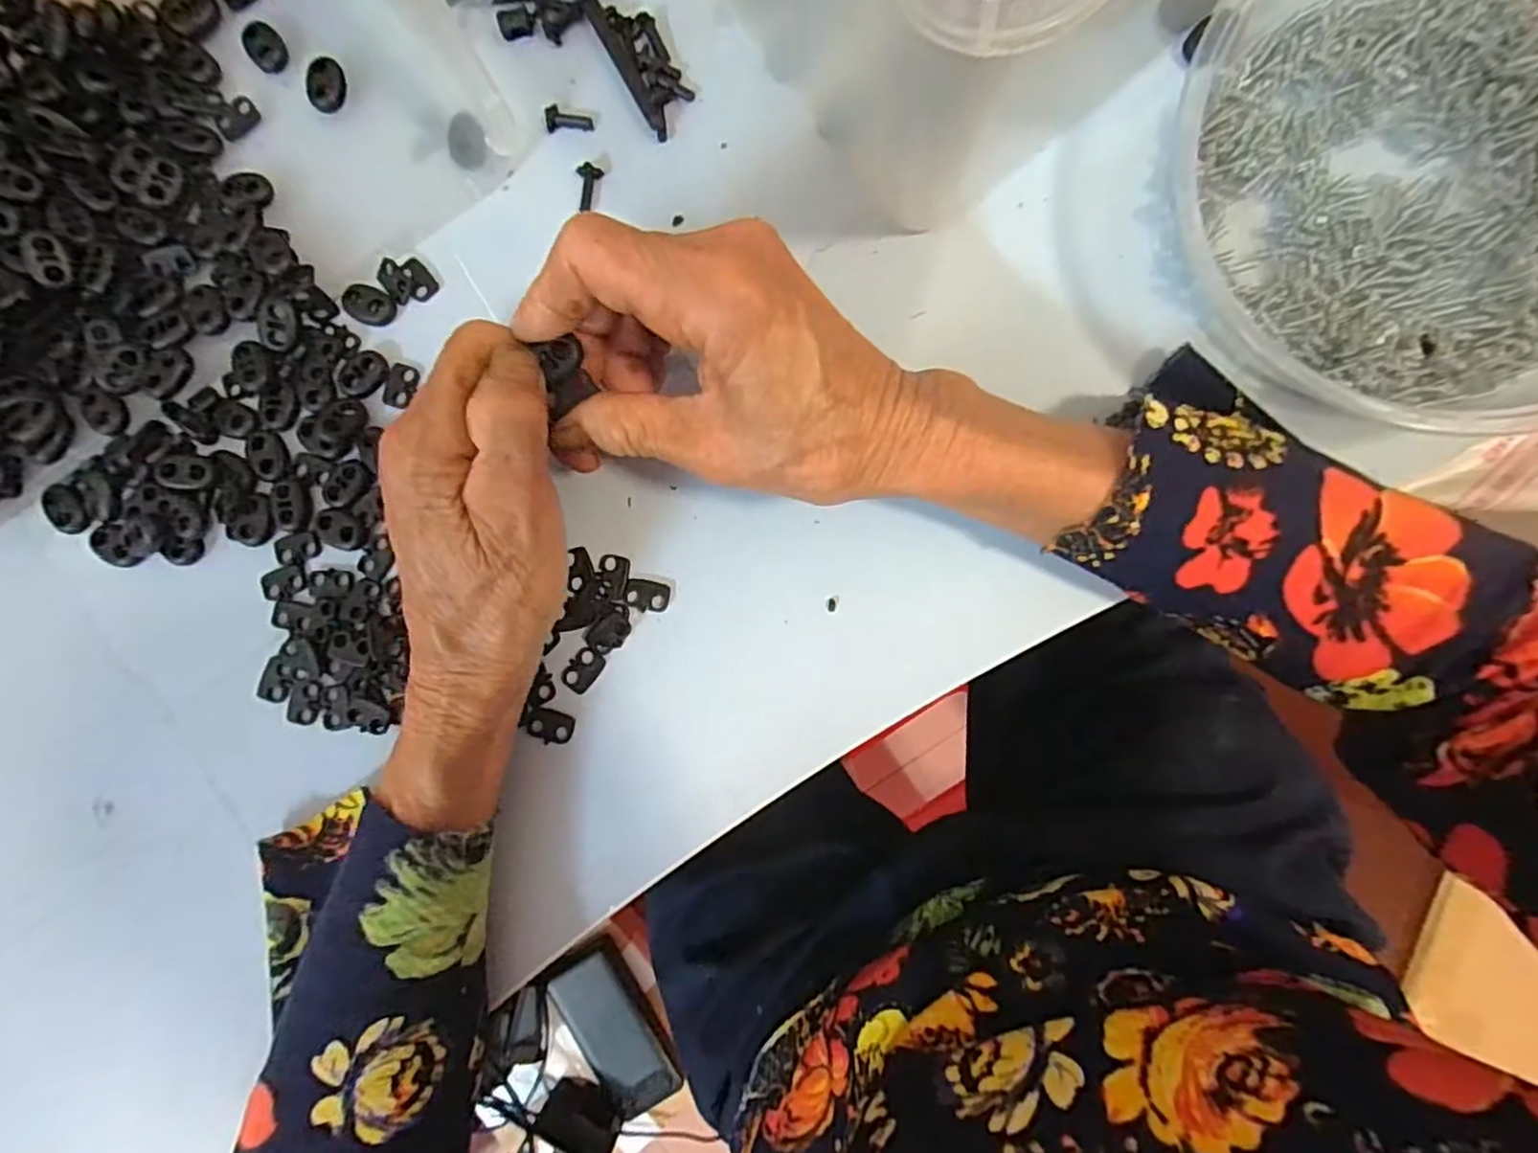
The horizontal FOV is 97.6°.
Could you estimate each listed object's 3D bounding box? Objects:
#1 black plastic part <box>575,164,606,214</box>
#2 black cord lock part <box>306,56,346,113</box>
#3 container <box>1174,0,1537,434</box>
[{"bbox_3d":[-0.074,-0.160,0.278,0.010,0.005,0.018,4,87,3],"label":"black plastic part"},{"bbox_3d":[-0.184,-0.204,0.280,0.012,0.009,0.020,3,87,3],"label":"black cord lock part"},{"bbox_3d":[0.238,-0.146,0.226,0.162,0.062,0.196,-34,86,0],"label":"container"}]

